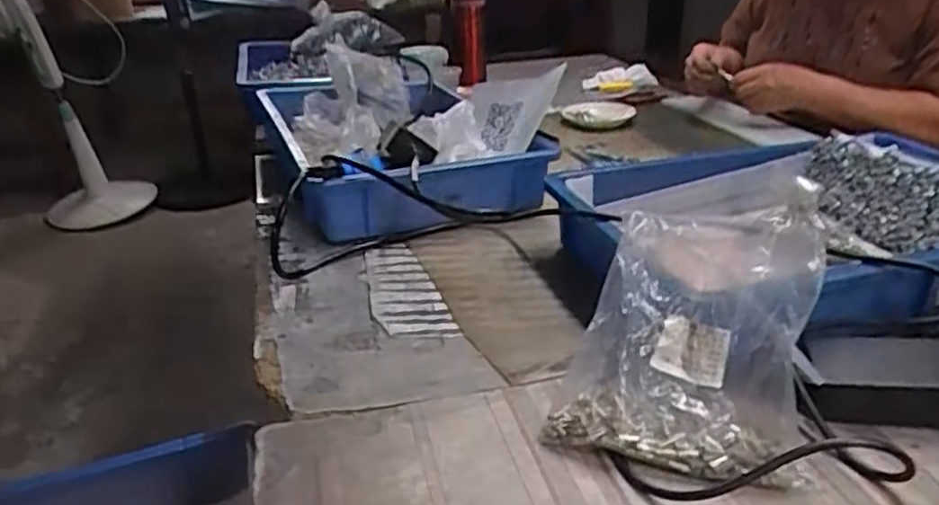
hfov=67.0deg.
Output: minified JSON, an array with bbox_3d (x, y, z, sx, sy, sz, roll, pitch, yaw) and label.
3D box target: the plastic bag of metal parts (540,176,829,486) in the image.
[{"bbox_3d":[0.152,0.050,0.488,0.153,0.200,0.063,7,-18,35],"label":"plastic bag of metal parts"}]

